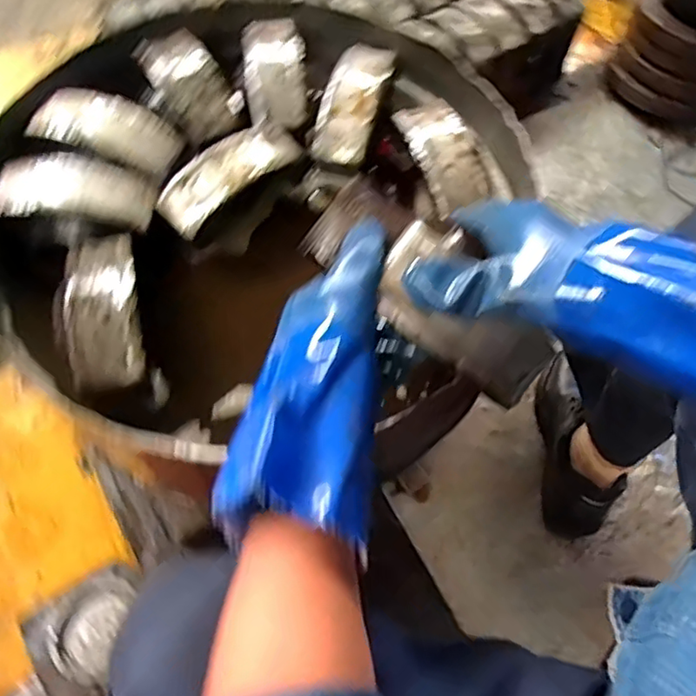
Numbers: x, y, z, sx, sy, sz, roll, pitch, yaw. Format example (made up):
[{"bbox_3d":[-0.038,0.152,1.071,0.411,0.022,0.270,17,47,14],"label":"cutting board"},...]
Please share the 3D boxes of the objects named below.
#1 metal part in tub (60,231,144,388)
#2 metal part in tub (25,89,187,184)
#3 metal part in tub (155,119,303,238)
[{"bbox_3d":[-0.230,-0.042,0.557,0.070,0.032,0.157,-9,66,-8],"label":"metal part in tub"},{"bbox_3d":[-0.261,-0.237,0.653,0.155,0.030,0.073,20,65,6],"label":"metal part in tub"},{"bbox_3d":[-0.127,-0.189,0.640,0.166,0.030,0.059,-40,73,-19],"label":"metal part in tub"}]

